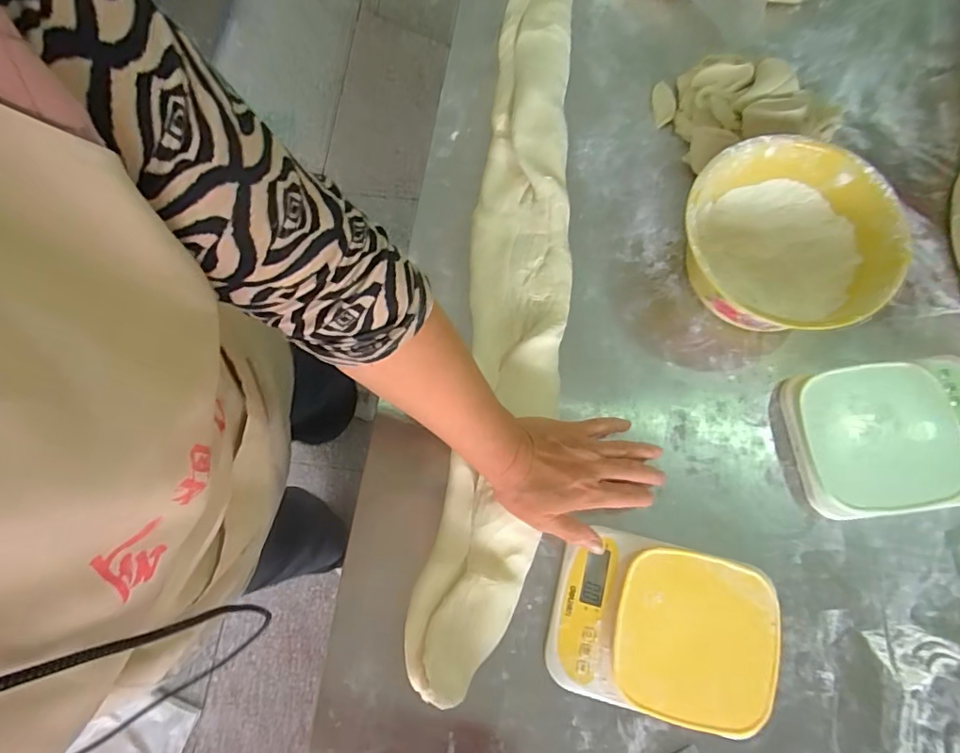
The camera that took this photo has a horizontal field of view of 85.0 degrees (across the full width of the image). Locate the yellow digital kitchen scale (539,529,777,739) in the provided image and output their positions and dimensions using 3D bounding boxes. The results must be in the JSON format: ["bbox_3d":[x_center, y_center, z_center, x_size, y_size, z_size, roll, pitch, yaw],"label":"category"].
[{"bbox_3d":[0.168,0.233,0.490,0.196,0.039,0.146,12,76,5],"label":"yellow digital kitchen scale"}]

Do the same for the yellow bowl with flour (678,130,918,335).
[{"bbox_3d":[0.315,-0.138,0.556,0.188,0.093,0.198,0,75,2],"label":"yellow bowl with flour"}]

